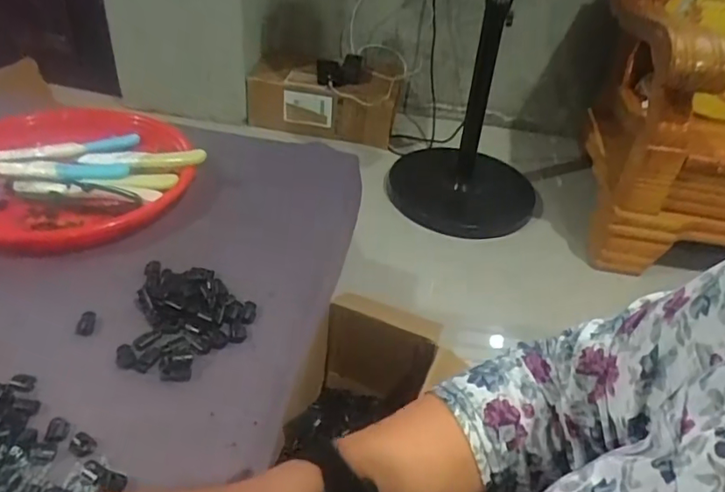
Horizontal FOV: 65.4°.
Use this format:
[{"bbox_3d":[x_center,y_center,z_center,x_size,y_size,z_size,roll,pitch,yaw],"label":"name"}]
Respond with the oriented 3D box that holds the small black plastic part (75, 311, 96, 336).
[{"bbox_3d":[-0.223,0.062,0.455,0.013,0.006,0.020,2,38,-5],"label":"small black plastic part"}]

